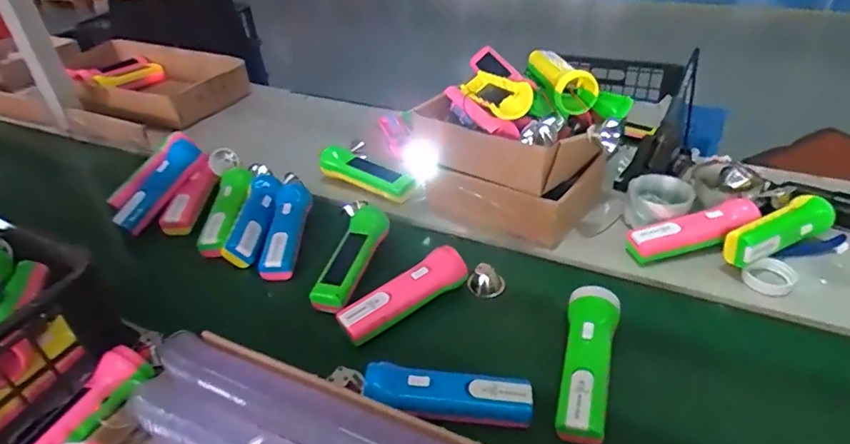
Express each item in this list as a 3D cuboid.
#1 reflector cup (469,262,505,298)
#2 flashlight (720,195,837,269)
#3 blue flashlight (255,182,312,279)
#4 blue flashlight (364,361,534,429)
[{"bbox_3d":[0.072,0.071,0.661,0.038,0.043,0.023,-37,8,9],"label":"reflector cup"},{"bbox_3d":[0.428,0.011,0.659,0.170,0.051,0.048,-20,40,-19],"label":"flashlight"},{"bbox_3d":[-0.186,0.006,0.726,0.044,0.054,0.152,-2,37,4],"label":"blue flashlight"},{"bbox_3d":[0.022,0.160,0.506,0.154,0.038,0.042,1,37,8],"label":"blue flashlight"}]

